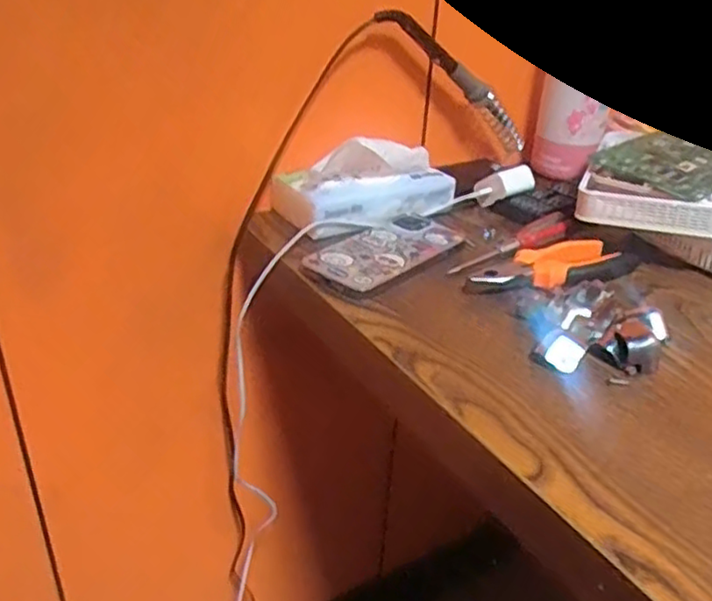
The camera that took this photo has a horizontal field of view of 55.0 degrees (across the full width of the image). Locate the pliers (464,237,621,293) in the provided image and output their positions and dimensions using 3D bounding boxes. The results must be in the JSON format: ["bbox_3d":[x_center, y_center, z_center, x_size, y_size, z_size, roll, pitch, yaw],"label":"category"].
[{"bbox_3d":[0.150,-0.026,0.542,0.144,0.015,0.043,-15,35,-29],"label":"pliers"}]

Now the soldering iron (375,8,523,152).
[{"bbox_3d":[0.099,-0.214,0.660,0.224,0.023,0.032,31,11,-37],"label":"soldering iron"}]

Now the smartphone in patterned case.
[{"bbox_3d":[0.028,-0.039,0.561,0.065,0.015,0.140,26,37,34],"label":"smartphone in patterned case"}]

